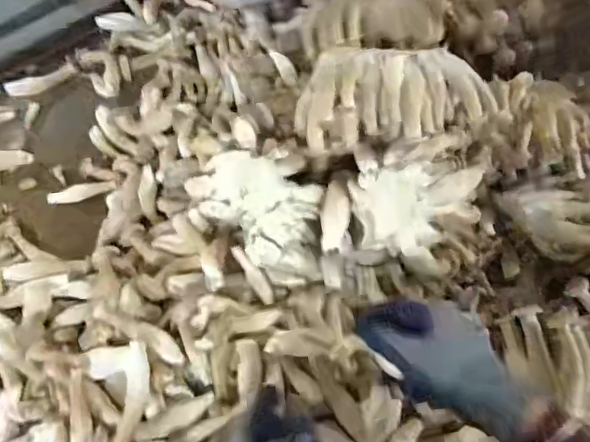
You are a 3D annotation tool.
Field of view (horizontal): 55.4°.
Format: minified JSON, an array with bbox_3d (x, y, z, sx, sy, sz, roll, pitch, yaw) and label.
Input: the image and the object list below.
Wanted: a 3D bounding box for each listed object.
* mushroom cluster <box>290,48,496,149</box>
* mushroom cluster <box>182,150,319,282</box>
[{"bbox_3d":[0.092,-0.112,0.525,0.176,0.089,0.076,-10,67,-3],"label":"mushroom cluster"},{"bbox_3d":[-0.039,0.000,0.549,0.131,0.082,0.109,-4,67,-1],"label":"mushroom cluster"}]

